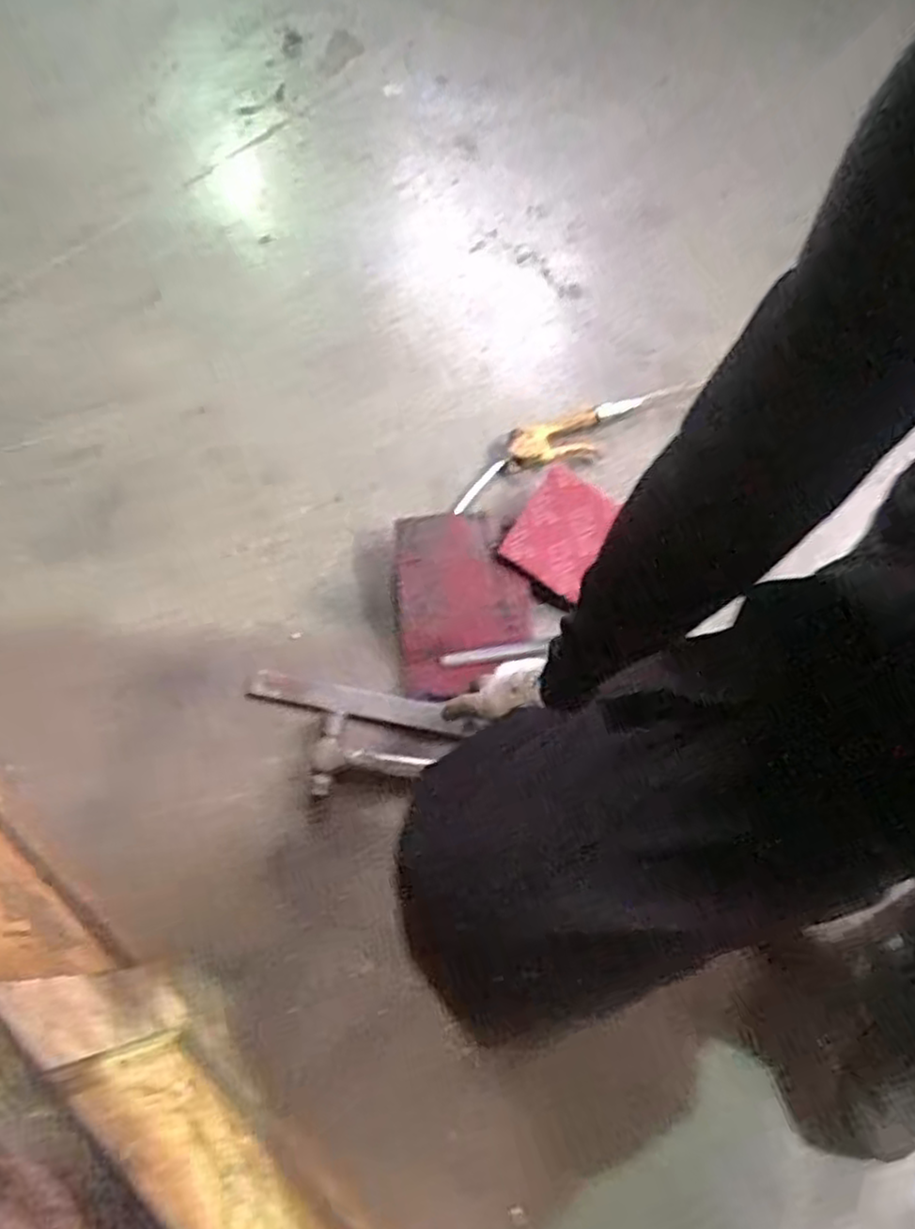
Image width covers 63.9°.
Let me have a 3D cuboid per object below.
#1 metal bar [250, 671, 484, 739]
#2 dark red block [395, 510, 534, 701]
[{"bbox_3d":[-0.106,0.097,0.805,0.256,0.012,0.033,10,69,9],"label":"metal bar"},{"bbox_3d":[0.006,-0.020,0.867,0.154,0.030,0.221,-6,69,-2],"label":"dark red block"}]

